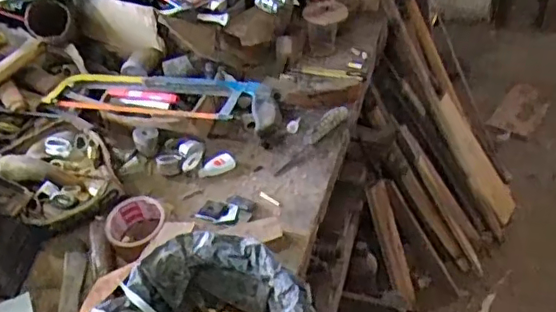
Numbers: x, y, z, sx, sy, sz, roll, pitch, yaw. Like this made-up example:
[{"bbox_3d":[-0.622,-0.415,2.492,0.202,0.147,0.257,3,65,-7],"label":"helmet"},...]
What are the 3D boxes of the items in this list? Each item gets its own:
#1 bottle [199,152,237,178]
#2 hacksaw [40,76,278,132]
[{"bbox_3d":[-0.096,0.013,0.938,0.070,0.023,0.034,-28,46,-24],"label":"bottle"},{"bbox_3d":[-0.198,-0.105,1.000,0.417,0.034,0.100,8,43,15],"label":"hacksaw"}]

